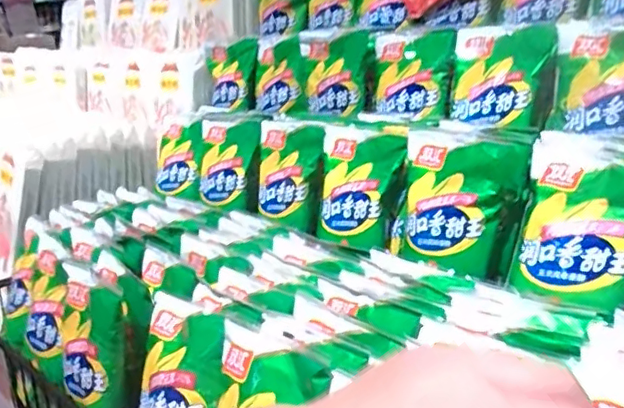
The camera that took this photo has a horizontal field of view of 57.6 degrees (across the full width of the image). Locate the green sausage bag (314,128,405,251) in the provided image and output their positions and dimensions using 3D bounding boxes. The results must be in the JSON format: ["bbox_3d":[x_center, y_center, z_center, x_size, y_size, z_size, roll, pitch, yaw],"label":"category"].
[{"bbox_3d":[0.049,-0.018,0.617,0.108,0.124,0.022,7,0,40],"label":"green sausage bag"}]

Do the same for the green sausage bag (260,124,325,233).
[{"bbox_3d":[-0.029,-0.035,0.676,0.043,0.110,0.100,-16,22,-39],"label":"green sausage bag"}]

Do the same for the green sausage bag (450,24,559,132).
[{"bbox_3d":[0.197,-0.131,0.597,0.107,0.108,0.013,6,-1,43],"label":"green sausage bag"}]

